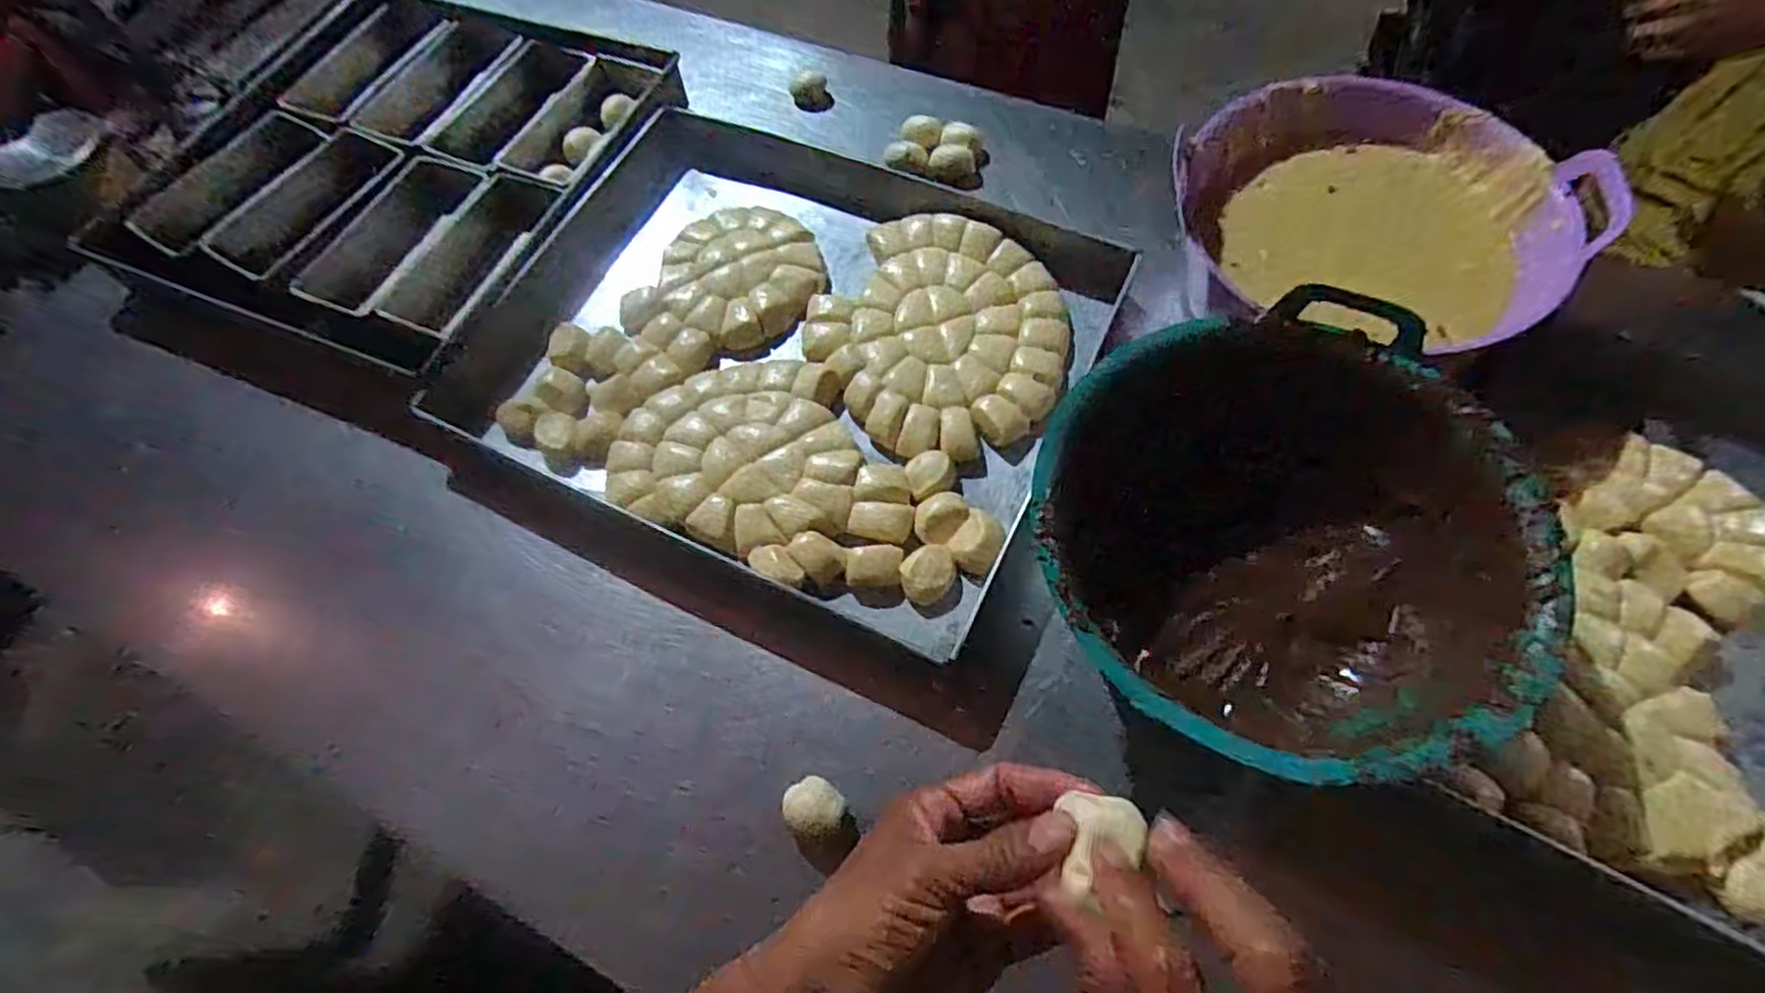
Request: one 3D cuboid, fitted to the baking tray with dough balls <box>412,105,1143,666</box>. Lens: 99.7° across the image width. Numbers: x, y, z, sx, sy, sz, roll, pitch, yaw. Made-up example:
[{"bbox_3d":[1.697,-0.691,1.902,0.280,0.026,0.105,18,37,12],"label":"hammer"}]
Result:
[{"bbox_3d":[-0.091,-0.154,0.686,0.528,0.040,0.425,24,68,12],"label":"baking tray with dough balls"}]

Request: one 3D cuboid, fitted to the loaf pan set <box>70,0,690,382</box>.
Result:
[{"bbox_3d":[-0.515,-0.361,0.819,0.454,0.085,0.442,23,67,13],"label":"loaf pan set"}]

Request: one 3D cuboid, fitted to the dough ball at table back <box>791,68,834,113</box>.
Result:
[{"bbox_3d":[-0.079,-0.454,0.839,0.045,0.024,0.045,-1,64,2],"label":"dough ball at table back"}]

